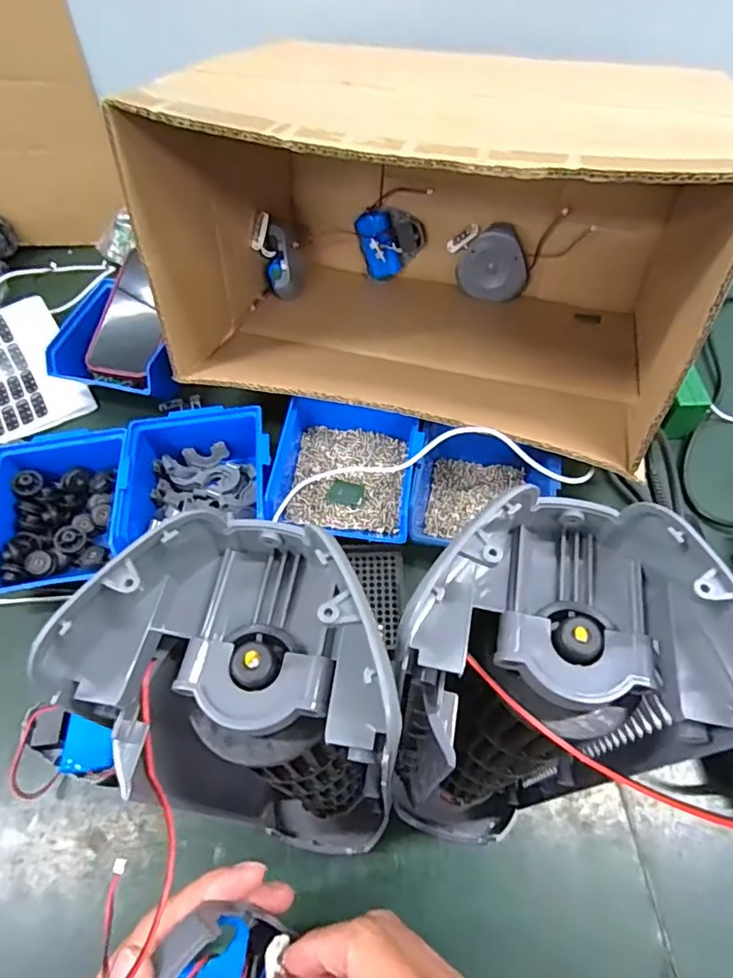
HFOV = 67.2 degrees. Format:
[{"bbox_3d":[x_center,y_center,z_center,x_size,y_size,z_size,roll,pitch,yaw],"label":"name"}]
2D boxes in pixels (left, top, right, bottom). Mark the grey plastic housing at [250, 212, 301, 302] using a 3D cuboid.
[{"bbox_3d":[-0.100,-0.252,0.604,0.036,0.088,0.027,-25,26,-11],"label":"grey plastic housing"}]

